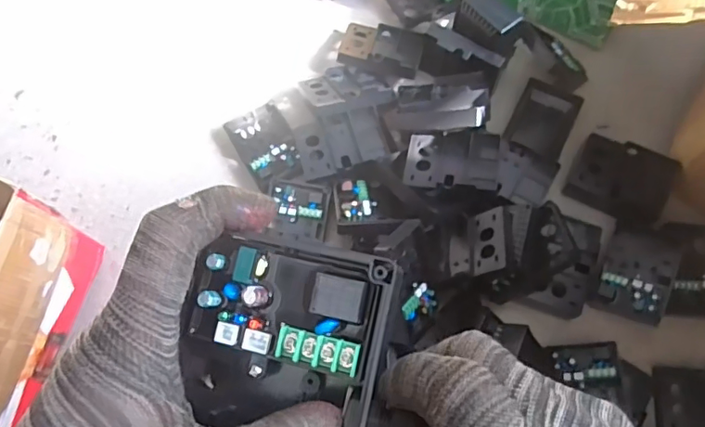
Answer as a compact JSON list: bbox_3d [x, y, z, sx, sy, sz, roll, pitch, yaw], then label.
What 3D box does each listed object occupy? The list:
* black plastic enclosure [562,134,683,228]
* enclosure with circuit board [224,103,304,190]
[{"bbox_3d":[0.383,-0.048,0.763,0.128,0.021,0.106,27,90,14],"label":"black plastic enclosure"},{"bbox_3d":[-0.126,-0.101,0.800,0.082,0.027,0.132,-29,72,-8],"label":"enclosure with circuit board"}]

